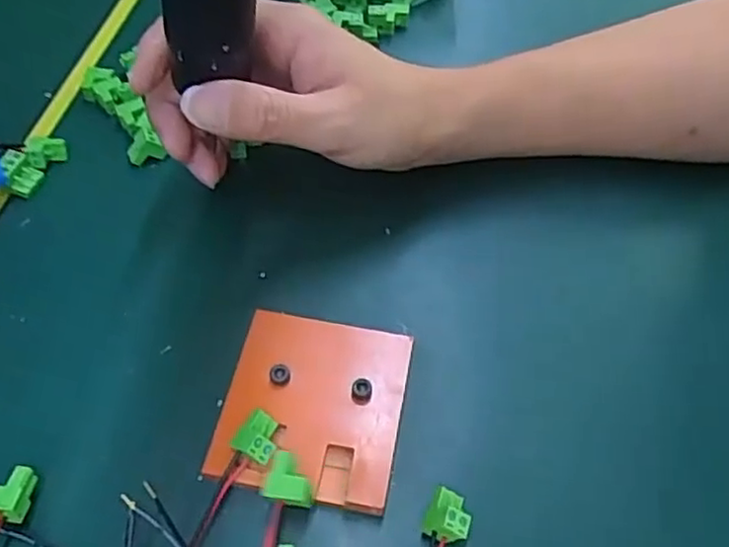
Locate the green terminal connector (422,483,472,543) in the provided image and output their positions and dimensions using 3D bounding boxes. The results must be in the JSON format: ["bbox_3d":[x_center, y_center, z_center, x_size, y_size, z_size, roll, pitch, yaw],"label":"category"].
[{"bbox_3d":[0.032,0.093,0.264,0.016,0.018,0.019,19,56,10],"label":"green terminal connector"}]

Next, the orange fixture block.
[{"bbox_3d":[-0.020,0.055,0.290,0.071,0.014,0.077,10,57,5],"label":"orange fixture block"}]

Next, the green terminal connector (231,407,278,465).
[{"bbox_3d":[-0.041,0.064,0.272,0.018,0.010,0.018,27,58,15],"label":"green terminal connector"}]

